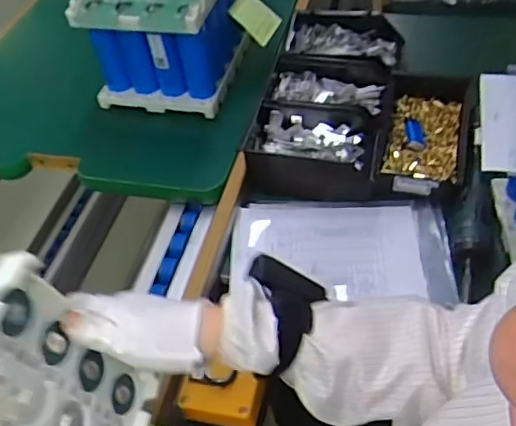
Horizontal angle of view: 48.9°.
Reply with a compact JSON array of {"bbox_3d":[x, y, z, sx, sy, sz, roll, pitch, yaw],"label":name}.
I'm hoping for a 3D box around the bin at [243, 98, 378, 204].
[{"bbox_3d":[0.073,-0.080,0.738,0.172,0.064,0.112,1,48,8],"label":"bin"}]

